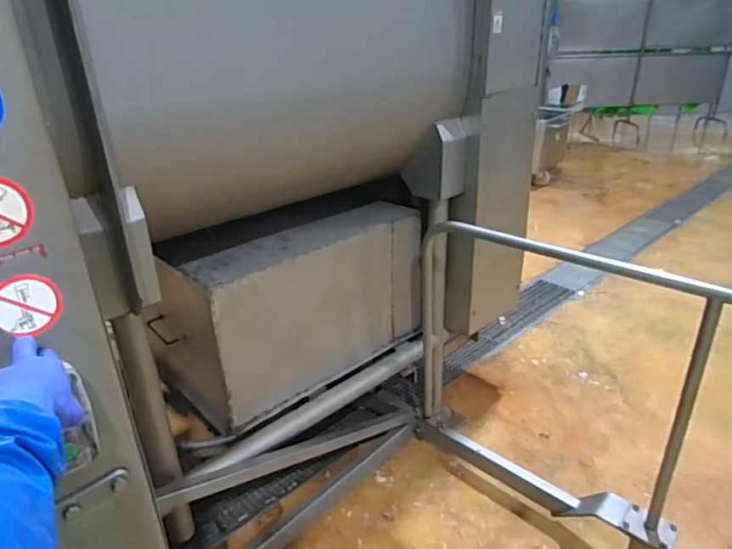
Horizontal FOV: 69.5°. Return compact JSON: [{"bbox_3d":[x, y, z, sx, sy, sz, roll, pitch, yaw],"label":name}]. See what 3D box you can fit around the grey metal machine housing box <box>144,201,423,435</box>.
[{"bbox_3d":[-0.241,0.078,1.841,0.857,0.500,0.401,-21,33,-35],"label":"grey metal machine housing box"}]

